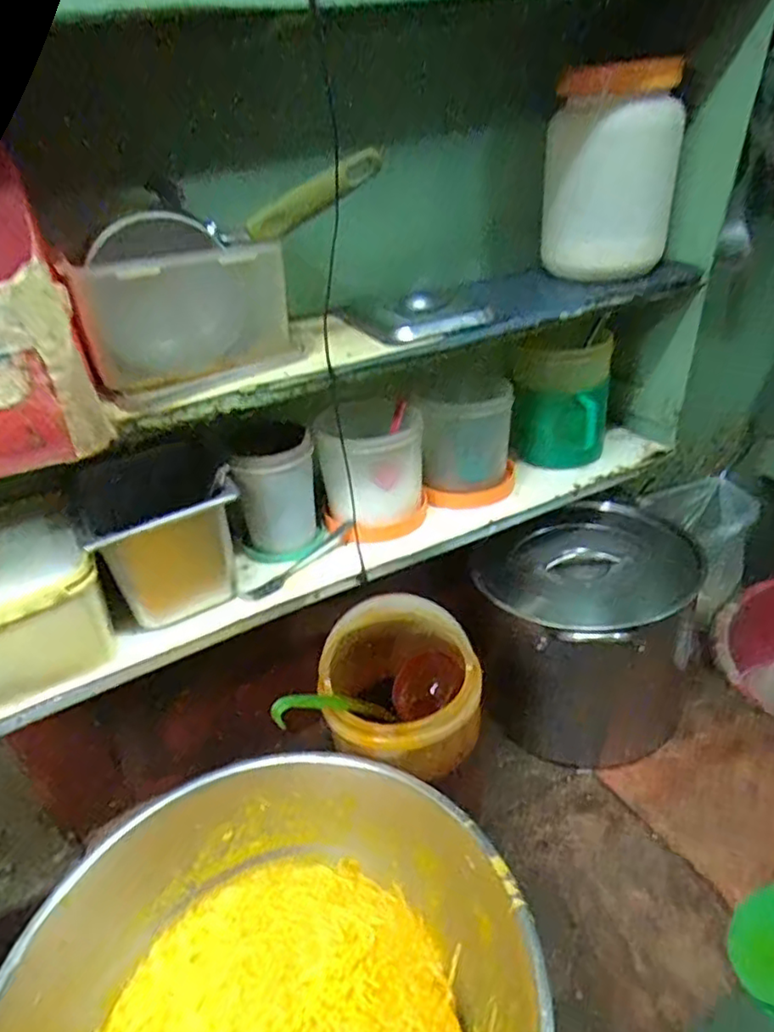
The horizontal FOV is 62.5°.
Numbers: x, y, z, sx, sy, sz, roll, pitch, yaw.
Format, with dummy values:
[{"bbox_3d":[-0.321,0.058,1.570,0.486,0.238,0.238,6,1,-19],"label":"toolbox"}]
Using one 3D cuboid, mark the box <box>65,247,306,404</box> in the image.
[{"bbox_3d":[-0.191,-0.191,0.625,0.191,0.115,0.076,-14,28,-12],"label":"box"}]

